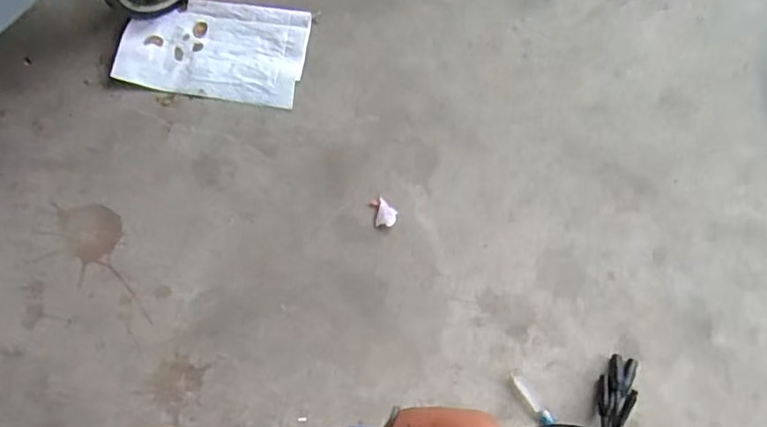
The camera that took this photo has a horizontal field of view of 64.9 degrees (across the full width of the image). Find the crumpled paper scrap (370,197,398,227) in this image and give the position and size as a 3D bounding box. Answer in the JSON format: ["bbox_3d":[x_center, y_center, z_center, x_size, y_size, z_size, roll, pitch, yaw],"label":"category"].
[{"bbox_3d":[0.001,-0.001,0.547,0.021,0.007,0.028,-13,74,-5],"label":"crumpled paper scrap"}]

